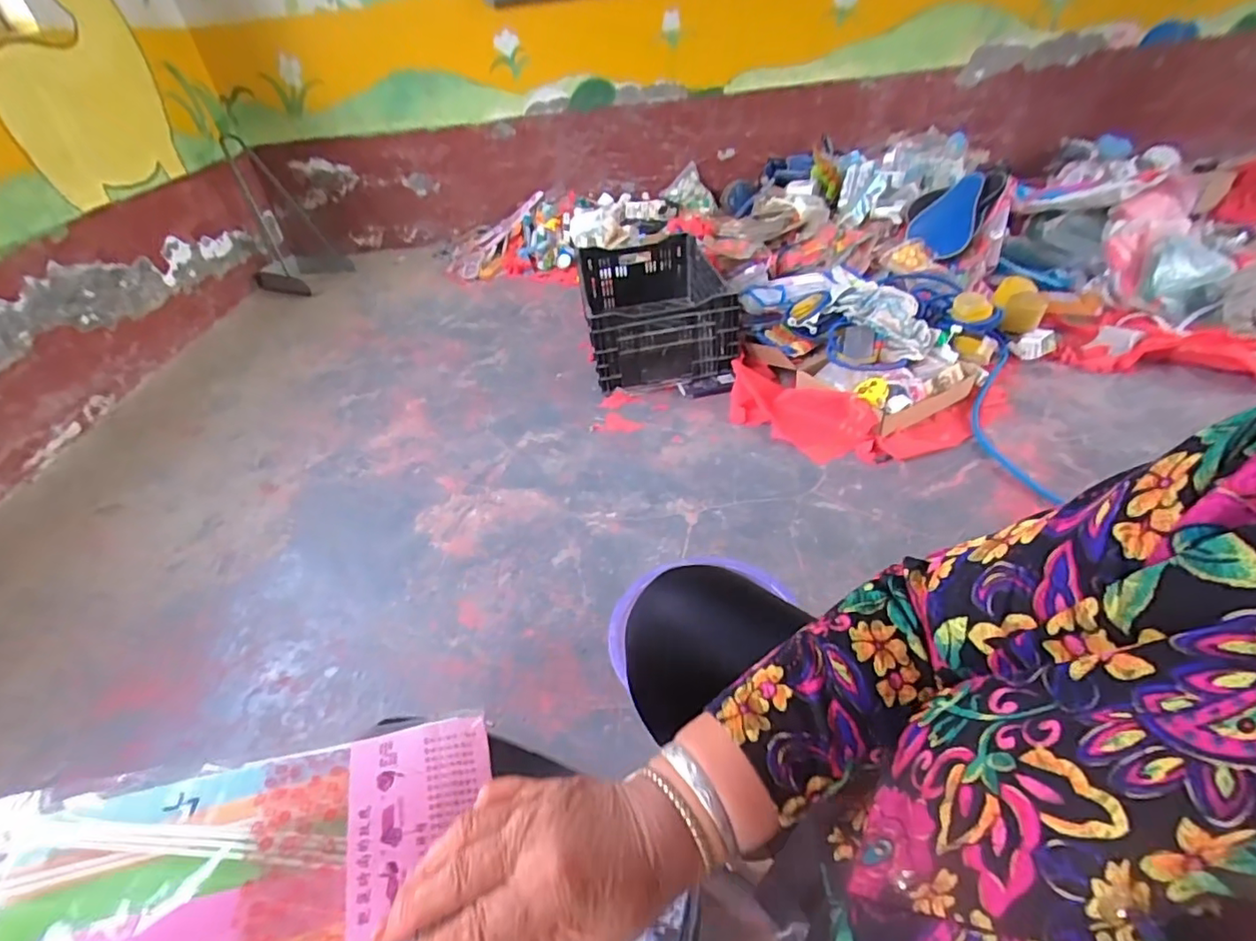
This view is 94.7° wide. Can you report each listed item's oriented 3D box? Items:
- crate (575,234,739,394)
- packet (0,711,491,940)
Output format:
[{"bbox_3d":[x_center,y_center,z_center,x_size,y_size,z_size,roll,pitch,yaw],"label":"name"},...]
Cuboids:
[{"bbox_3d":[0.073,-0.503,1.811,0.414,0.234,0.714,-7,36,0],"label":"crate"},{"bbox_3d":[-0.208,0.215,0.276,0.268,0.016,0.161,-5,40,-15],"label":"packet"}]

